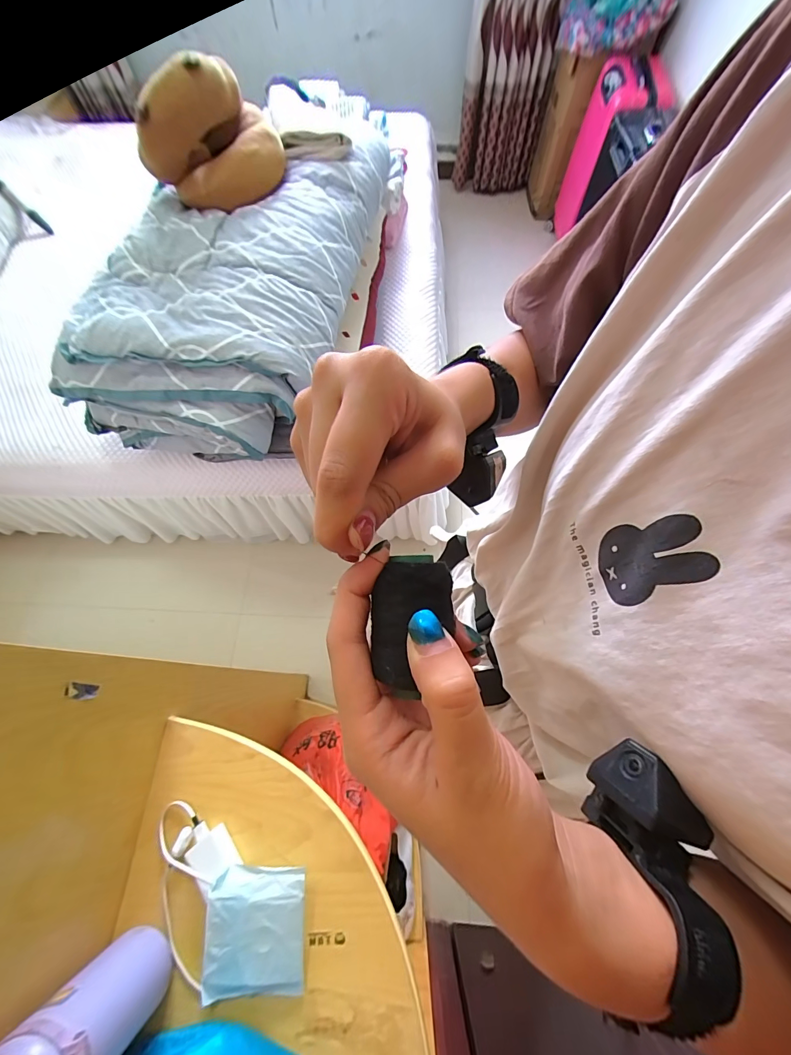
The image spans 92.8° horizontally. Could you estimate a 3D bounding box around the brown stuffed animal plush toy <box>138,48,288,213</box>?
[{"bbox_3d":[-0.396,-0.853,0.820,0.196,0.254,0.238,24,69,12],"label":"brown stuffed animal plush toy"}]

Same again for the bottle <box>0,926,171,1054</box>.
[{"bbox_3d":[-0.279,0.445,0.330,0.069,0.196,0.079,-41,71,-15],"label":"bottle"}]

